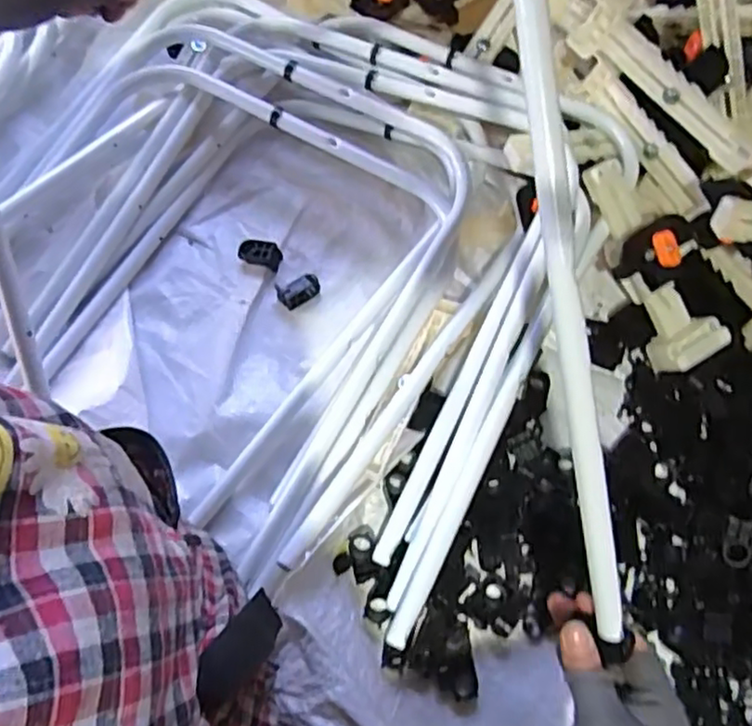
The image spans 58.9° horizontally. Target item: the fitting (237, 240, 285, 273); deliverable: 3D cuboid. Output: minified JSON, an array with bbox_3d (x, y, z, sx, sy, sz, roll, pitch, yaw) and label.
[{"bbox_3d":[-0.120,-0.113,0.688,0.043,0.023,0.022,14,68,5],"label":"fitting"}]

